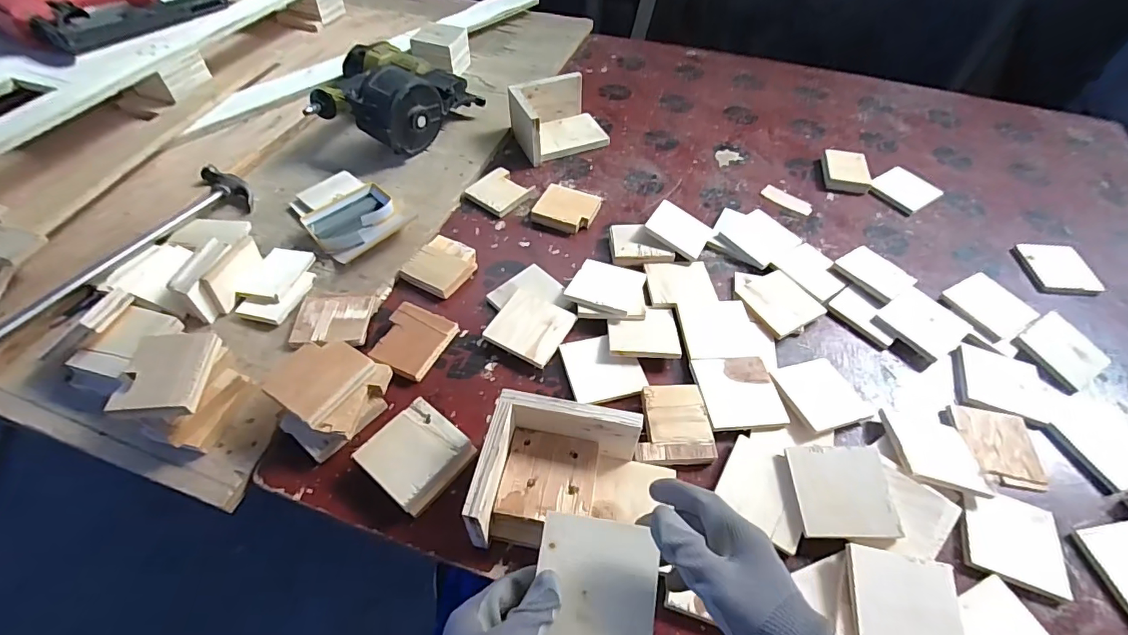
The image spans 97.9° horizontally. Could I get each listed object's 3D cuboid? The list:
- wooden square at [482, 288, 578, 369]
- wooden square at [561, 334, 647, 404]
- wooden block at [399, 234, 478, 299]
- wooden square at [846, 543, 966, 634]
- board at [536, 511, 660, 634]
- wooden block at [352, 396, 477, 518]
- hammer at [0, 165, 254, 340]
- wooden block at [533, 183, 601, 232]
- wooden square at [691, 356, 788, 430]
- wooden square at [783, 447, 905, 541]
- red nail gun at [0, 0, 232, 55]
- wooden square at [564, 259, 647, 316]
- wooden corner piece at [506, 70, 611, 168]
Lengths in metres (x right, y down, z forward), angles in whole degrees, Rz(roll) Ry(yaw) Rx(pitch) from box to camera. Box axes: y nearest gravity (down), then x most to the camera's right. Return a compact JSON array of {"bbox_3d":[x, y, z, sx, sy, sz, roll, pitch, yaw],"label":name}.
[{"bbox_3d":[-0.044,0.012,0.635,0.090,0.006,0.087,27,60,11],"label":"wooden square"},{"bbox_3d":[0.049,0.062,0.614,0.089,0.009,0.090,-13,55,-10],"label":"wooden square"},{"bbox_3d":[-0.176,-0.074,0.714,0.087,0.018,0.092,23,57,16],"label":"wooden block"},{"bbox_3d":[0.314,0.264,0.447,0.094,0.008,0.087,10,63,5],"label":"wooden square"},{"bbox_3d":[0.024,0.203,0.372,0.089,0.007,0.091,9,66,3],"label":"board"},{"bbox_3d":[-0.155,0.146,0.524,0.092,0.029,0.092,34,60,22],"label":"wooden block"},{"bbox_3d":[-0.604,-0.091,0.689,0.087,0.042,0.363,24,55,13],"label":"hammer"},{"bbox_3d":[0.005,-0.177,0.794,0.093,0.020,0.085,18,55,13],"label":"wooden block"},{"bbox_3d":[0.209,0.090,0.588,0.093,0.012,0.090,-5,54,-4],"label":"wooden square"},{"bbox_3d":[0.289,0.178,0.509,0.093,0.013,0.091,-3,54,10],"label":"wooden square"},{"bbox_3d":[-0.818,-0.572,0.871,0.232,0.077,0.332,37,59,21],"label":"red nail gun"},{"bbox_3d":[0.059,-0.044,0.679,0.088,0.009,0.096,23,44,12],"label":"wooden square"},{"bbox_3d":[-0.012,-0.370,0.902,0.156,0.088,0.123,-21,56,-15],"label":"wooden corner piece"}]

